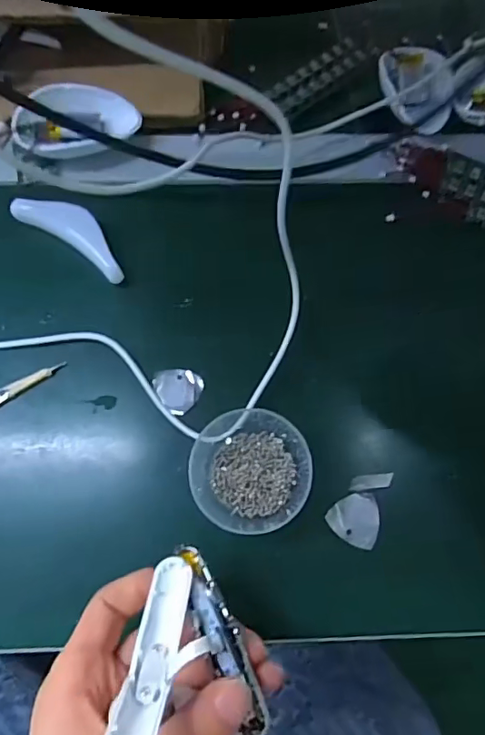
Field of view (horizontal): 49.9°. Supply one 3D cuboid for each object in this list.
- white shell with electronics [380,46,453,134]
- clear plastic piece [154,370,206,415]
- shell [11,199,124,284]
[{"bbox_3d":[0.130,-0.208,0.392,0.048,0.020,0.080,-6,73,-3],"label":"white shell with electronics"},{"bbox_3d":[-0.041,0.013,0.333,0.028,0.005,0.030,0,73,-1],"label":"clear plastic piece"},{"bbox_3d":[-0.112,-0.090,0.347,0.086,0.018,0.027,33,75,9],"label":"shell"}]

